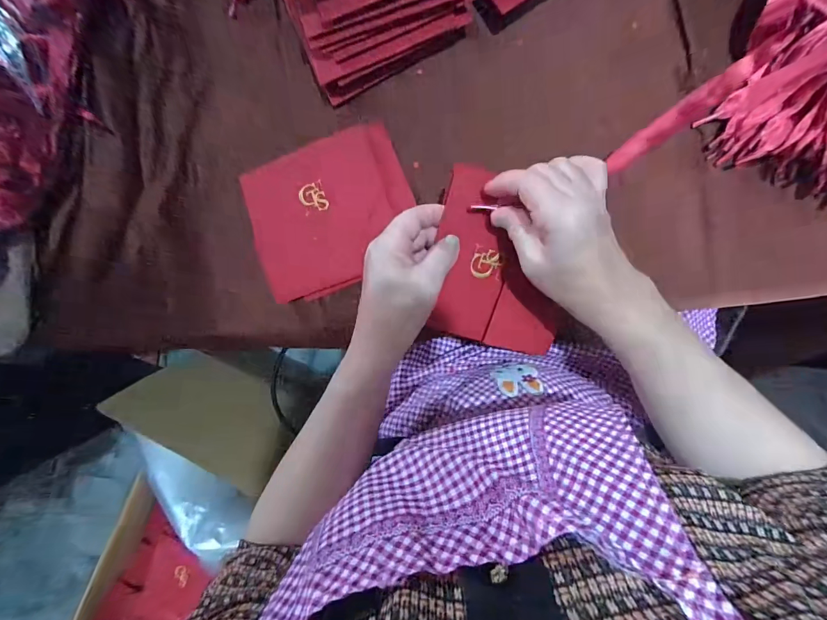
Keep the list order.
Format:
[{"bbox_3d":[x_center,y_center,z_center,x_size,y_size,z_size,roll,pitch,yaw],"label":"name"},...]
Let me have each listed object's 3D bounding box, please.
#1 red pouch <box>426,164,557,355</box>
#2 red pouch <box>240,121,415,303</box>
[{"bbox_3d":[0.080,-0.038,0.337,0.127,0.007,0.143,9,102,-15],"label":"red pouch"},{"bbox_3d":[-0.082,-0.095,0.383,0.163,0.028,0.134,-23,83,6],"label":"red pouch"}]

